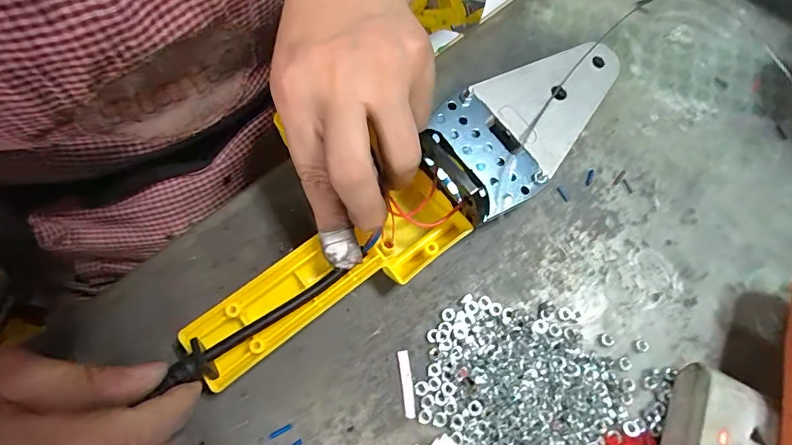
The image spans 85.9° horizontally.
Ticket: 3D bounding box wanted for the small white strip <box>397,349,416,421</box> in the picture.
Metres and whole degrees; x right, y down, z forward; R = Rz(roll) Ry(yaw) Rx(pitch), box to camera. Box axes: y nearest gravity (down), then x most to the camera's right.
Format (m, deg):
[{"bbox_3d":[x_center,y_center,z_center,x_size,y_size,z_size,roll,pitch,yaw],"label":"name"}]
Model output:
[{"bbox_3d":[0.006,0.082,0.216,0.006,0.004,0.032,-7,72,-6],"label":"small white strip"}]

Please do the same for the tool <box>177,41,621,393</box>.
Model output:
[{"bbox_3d":[0.017,-0.016,0.222,0.271,0.046,0.059,-37,73,-10],"label":"tool"}]

